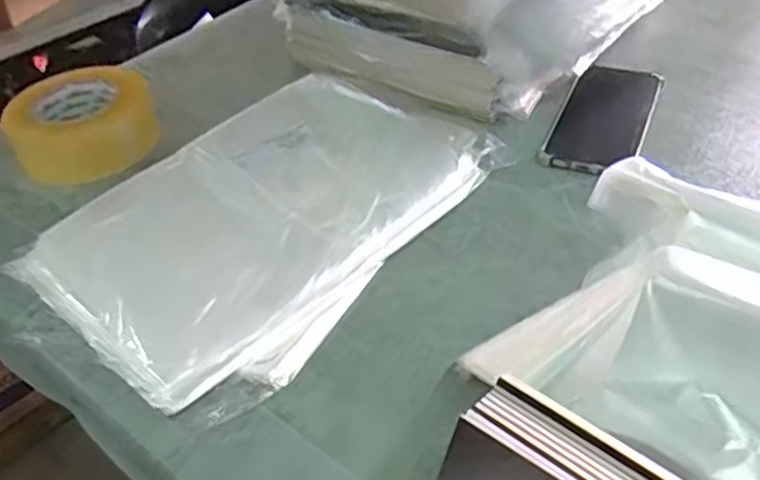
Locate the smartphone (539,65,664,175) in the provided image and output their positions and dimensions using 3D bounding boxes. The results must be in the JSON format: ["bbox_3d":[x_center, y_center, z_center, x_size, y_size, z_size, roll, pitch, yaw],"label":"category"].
[{"bbox_3d":[0.211,-0.116,0.664,0.080,0.018,0.180,16,44,20],"label":"smartphone"}]

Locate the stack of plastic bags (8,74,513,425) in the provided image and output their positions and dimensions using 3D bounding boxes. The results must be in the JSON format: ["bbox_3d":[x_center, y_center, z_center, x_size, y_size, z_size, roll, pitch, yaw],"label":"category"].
[{"bbox_3d":[-0.093,-0.027,0.578,0.243,0.029,0.348,25,47,28],"label":"stack of plastic bags"}]

